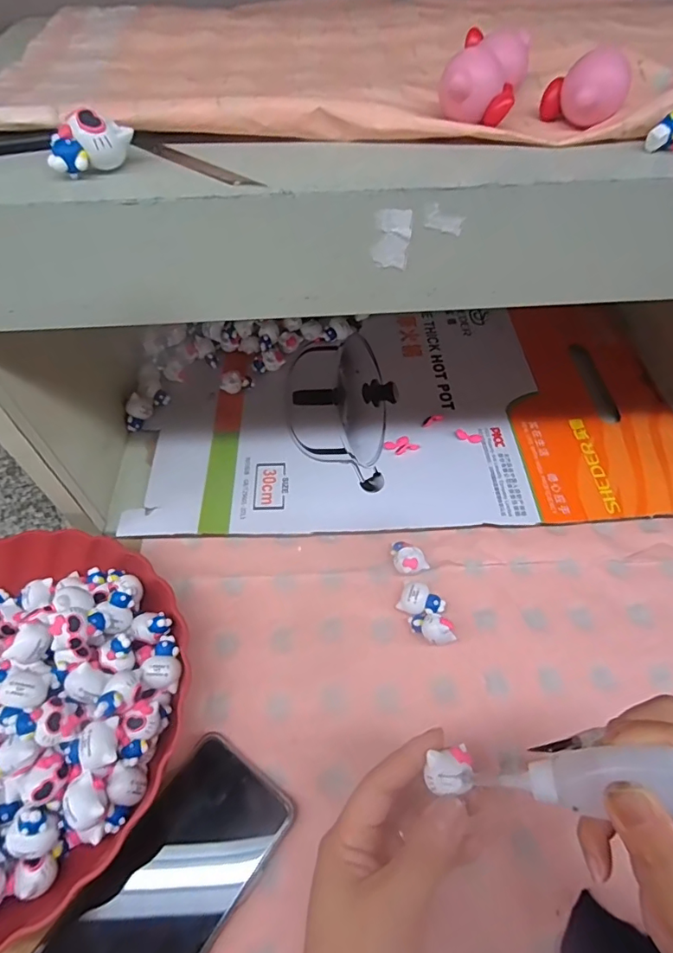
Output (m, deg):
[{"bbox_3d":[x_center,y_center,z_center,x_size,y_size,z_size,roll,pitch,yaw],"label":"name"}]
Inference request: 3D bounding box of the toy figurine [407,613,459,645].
[{"bbox_3d":[0.072,0.113,0.365,0.021,0.022,0.033,-35,61,-20],"label":"toy figurine"}]

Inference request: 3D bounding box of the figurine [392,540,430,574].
[{"bbox_3d":[0.058,0.066,0.404,0.027,0.016,0.033,-17,56,-9],"label":"figurine"}]

